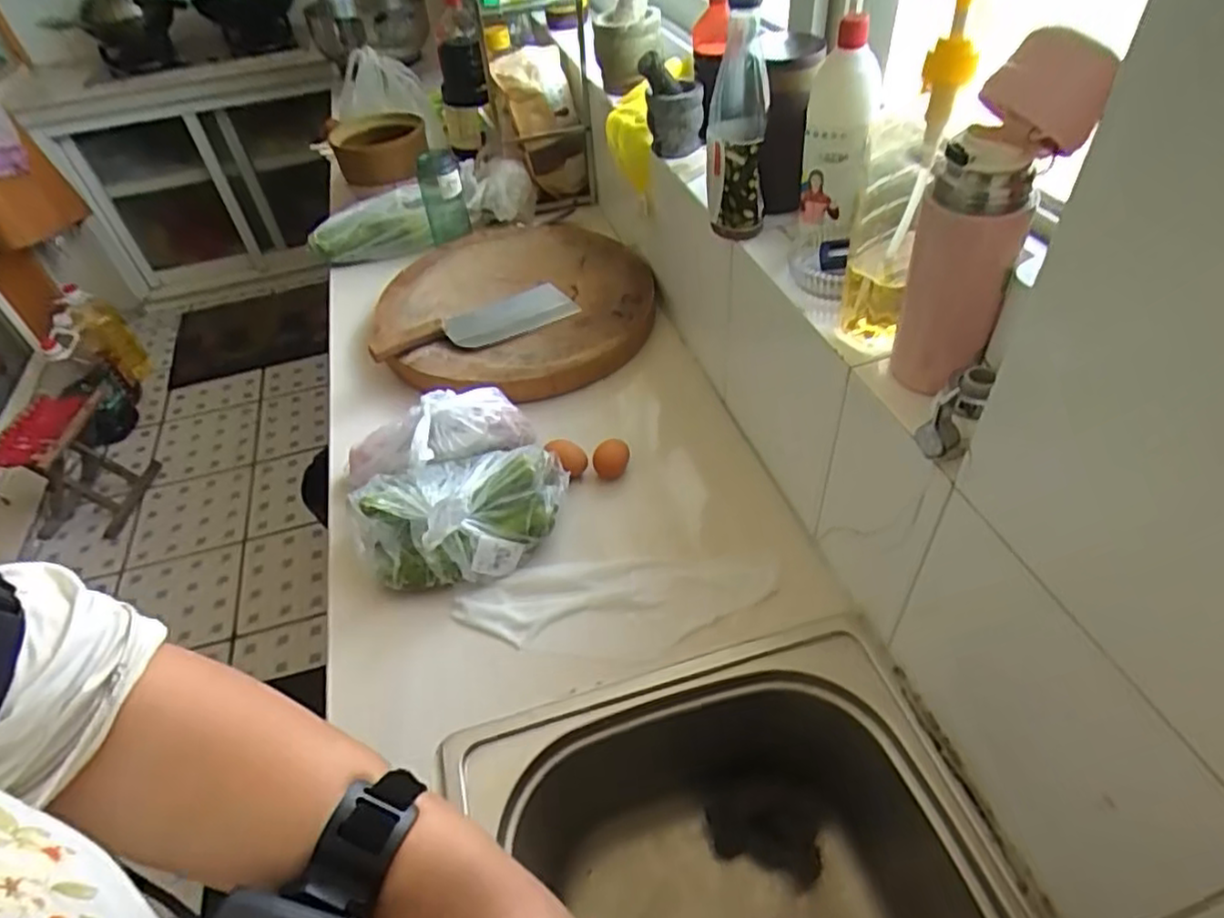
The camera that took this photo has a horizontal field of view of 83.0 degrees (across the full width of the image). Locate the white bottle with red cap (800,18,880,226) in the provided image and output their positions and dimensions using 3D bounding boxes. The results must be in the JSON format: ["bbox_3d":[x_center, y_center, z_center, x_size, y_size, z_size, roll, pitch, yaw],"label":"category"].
[{"bbox_3d":[0.212,-0.307,0.646,0.055,0.163,0.049,12,48,17],"label":"white bottle with red cap"}]

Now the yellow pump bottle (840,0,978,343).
[{"bbox_3d":[0.224,-0.205,0.535,0.057,0.233,0.073,-15,46,-9],"label":"yellow pump bottle"}]

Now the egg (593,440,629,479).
[{"bbox_3d":[-0.001,0.002,0.817,0.039,0.040,0.035,-1,46,6],"label":"egg"}]

